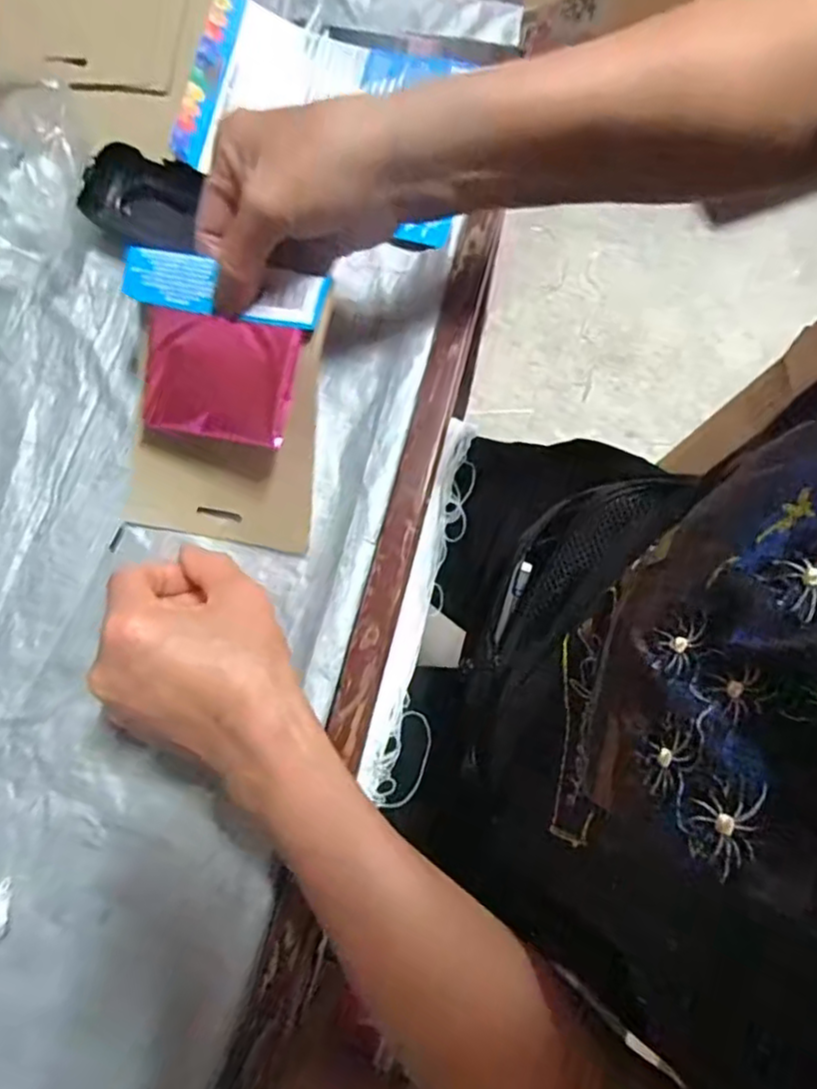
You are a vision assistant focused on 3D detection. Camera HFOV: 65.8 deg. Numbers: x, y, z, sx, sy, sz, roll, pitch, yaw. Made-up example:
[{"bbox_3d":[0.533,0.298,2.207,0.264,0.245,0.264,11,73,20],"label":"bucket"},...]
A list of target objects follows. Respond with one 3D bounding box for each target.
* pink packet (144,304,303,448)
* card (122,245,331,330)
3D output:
[{"bbox_3d":[-0.104,-0.090,0.339,0.092,0.004,0.062,14,97,18],"label":"pink packet"},{"bbox_3d":[-0.097,-0.134,0.331,0.113,0.006,0.028,13,94,11],"label":"card"}]

